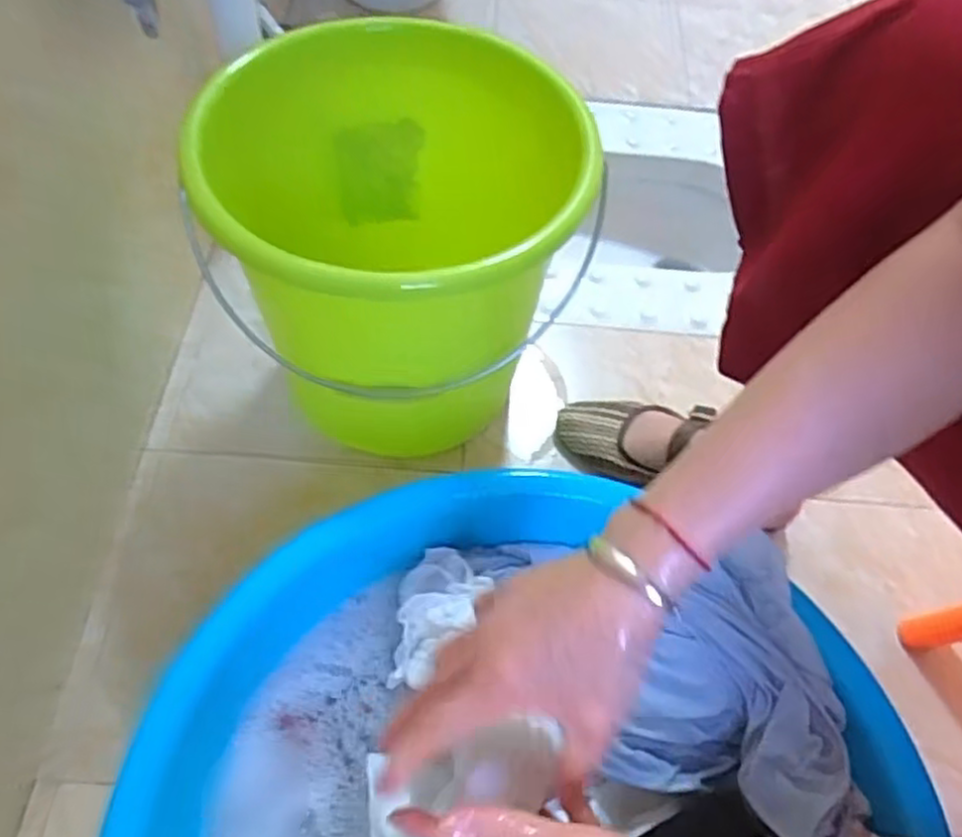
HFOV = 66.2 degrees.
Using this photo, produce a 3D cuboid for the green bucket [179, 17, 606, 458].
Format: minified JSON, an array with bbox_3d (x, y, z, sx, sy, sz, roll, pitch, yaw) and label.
[{"bbox_3d":[-0.090,-0.136,0.688,0.274,0.322,0.308,-12,60,-10],"label":"green bucket"}]

